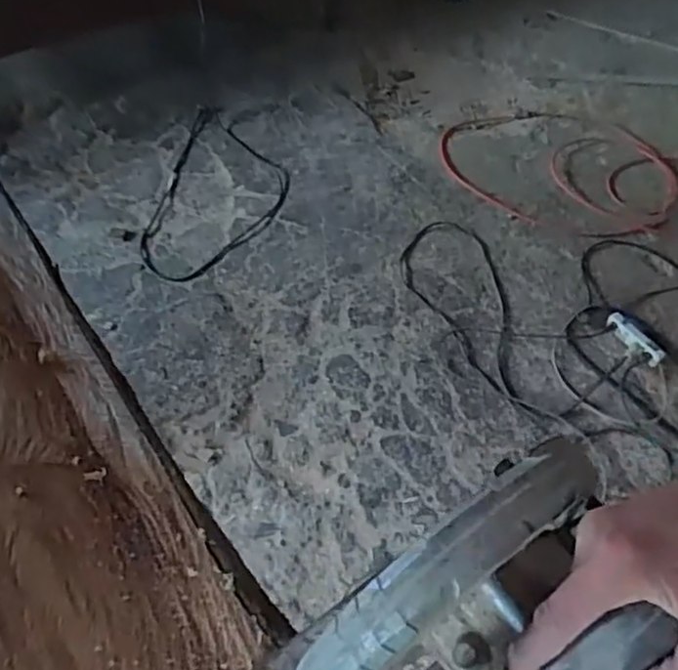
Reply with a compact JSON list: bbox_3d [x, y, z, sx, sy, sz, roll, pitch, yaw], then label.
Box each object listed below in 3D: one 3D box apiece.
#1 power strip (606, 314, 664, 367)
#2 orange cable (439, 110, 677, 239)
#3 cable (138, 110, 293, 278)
[{"bbox_3d":[0.652,0.009,1.437,0.044,0.032,0.143,-27,58,-20],"label":"power strip"},{"bbox_3d":[0.593,-0.462,1.757,0.615,0.027,0.483,30,59,18],"label":"orange cable"},{"bbox_3d":[-0.301,-0.349,1.639,0.317,0.067,0.519,11,53,7],"label":"cable"}]

